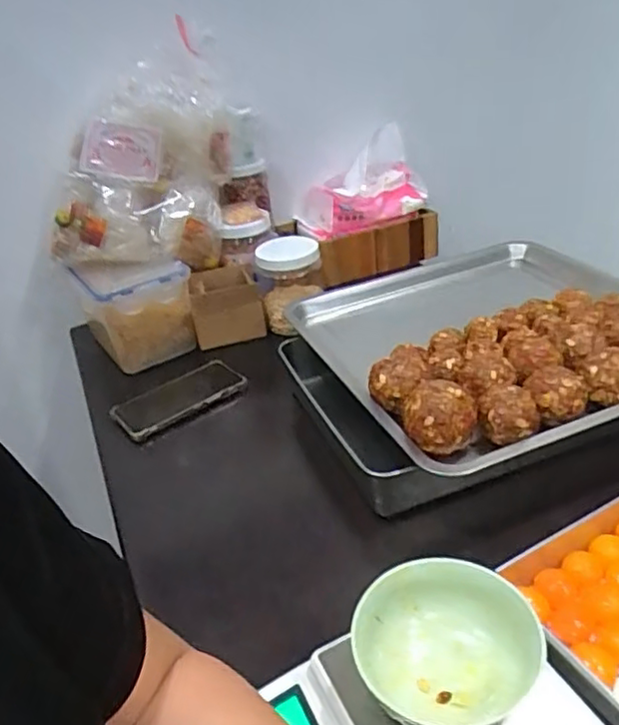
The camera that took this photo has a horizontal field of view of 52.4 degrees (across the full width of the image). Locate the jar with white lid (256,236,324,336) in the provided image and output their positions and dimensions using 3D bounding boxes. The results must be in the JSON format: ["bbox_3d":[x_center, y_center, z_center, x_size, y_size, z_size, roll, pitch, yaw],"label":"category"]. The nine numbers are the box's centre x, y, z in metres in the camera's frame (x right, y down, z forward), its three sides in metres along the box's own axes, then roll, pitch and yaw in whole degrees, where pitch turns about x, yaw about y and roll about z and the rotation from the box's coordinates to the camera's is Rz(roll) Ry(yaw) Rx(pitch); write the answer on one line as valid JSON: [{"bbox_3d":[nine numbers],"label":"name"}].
[{"bbox_3d":[-0.029,-0.114,0.916,0.086,0.113,0.082,-6,32,4],"label":"jar with white lid"}]

